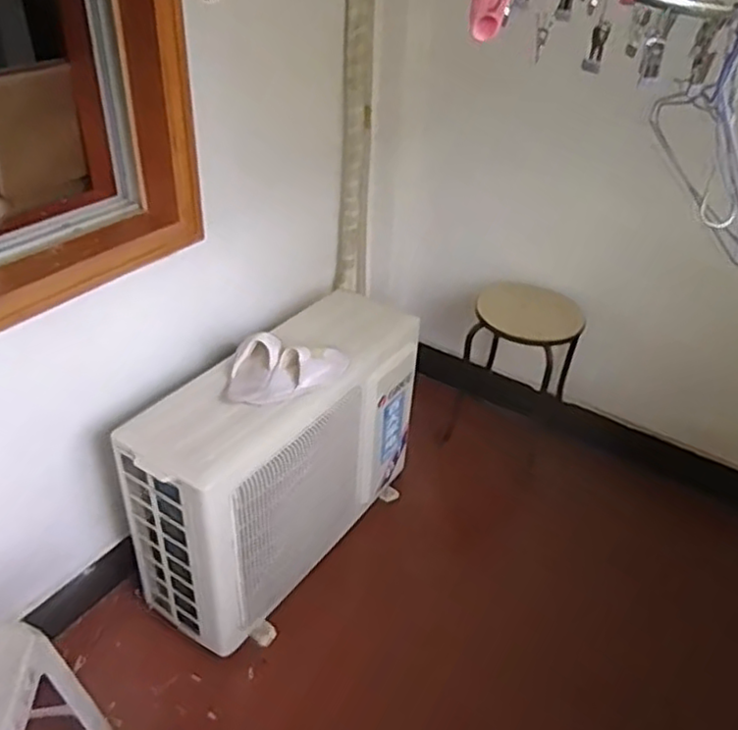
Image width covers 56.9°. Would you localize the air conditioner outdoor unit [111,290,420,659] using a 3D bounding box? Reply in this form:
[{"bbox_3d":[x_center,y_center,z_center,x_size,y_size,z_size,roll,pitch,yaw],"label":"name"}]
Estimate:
[{"bbox_3d":[-0.193,0.210,1.649,0.325,0.551,0.776,20,38,22],"label":"air conditioner outdoor unit"}]

